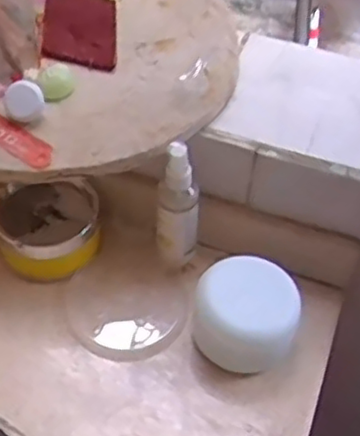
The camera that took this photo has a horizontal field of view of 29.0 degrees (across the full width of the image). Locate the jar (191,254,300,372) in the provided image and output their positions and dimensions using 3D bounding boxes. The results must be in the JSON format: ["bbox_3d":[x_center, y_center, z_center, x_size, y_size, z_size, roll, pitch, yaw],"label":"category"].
[{"bbox_3d":[0.056,0.085,0.609,0.088,0.059,0.083,1,51,-2],"label":"jar"}]

